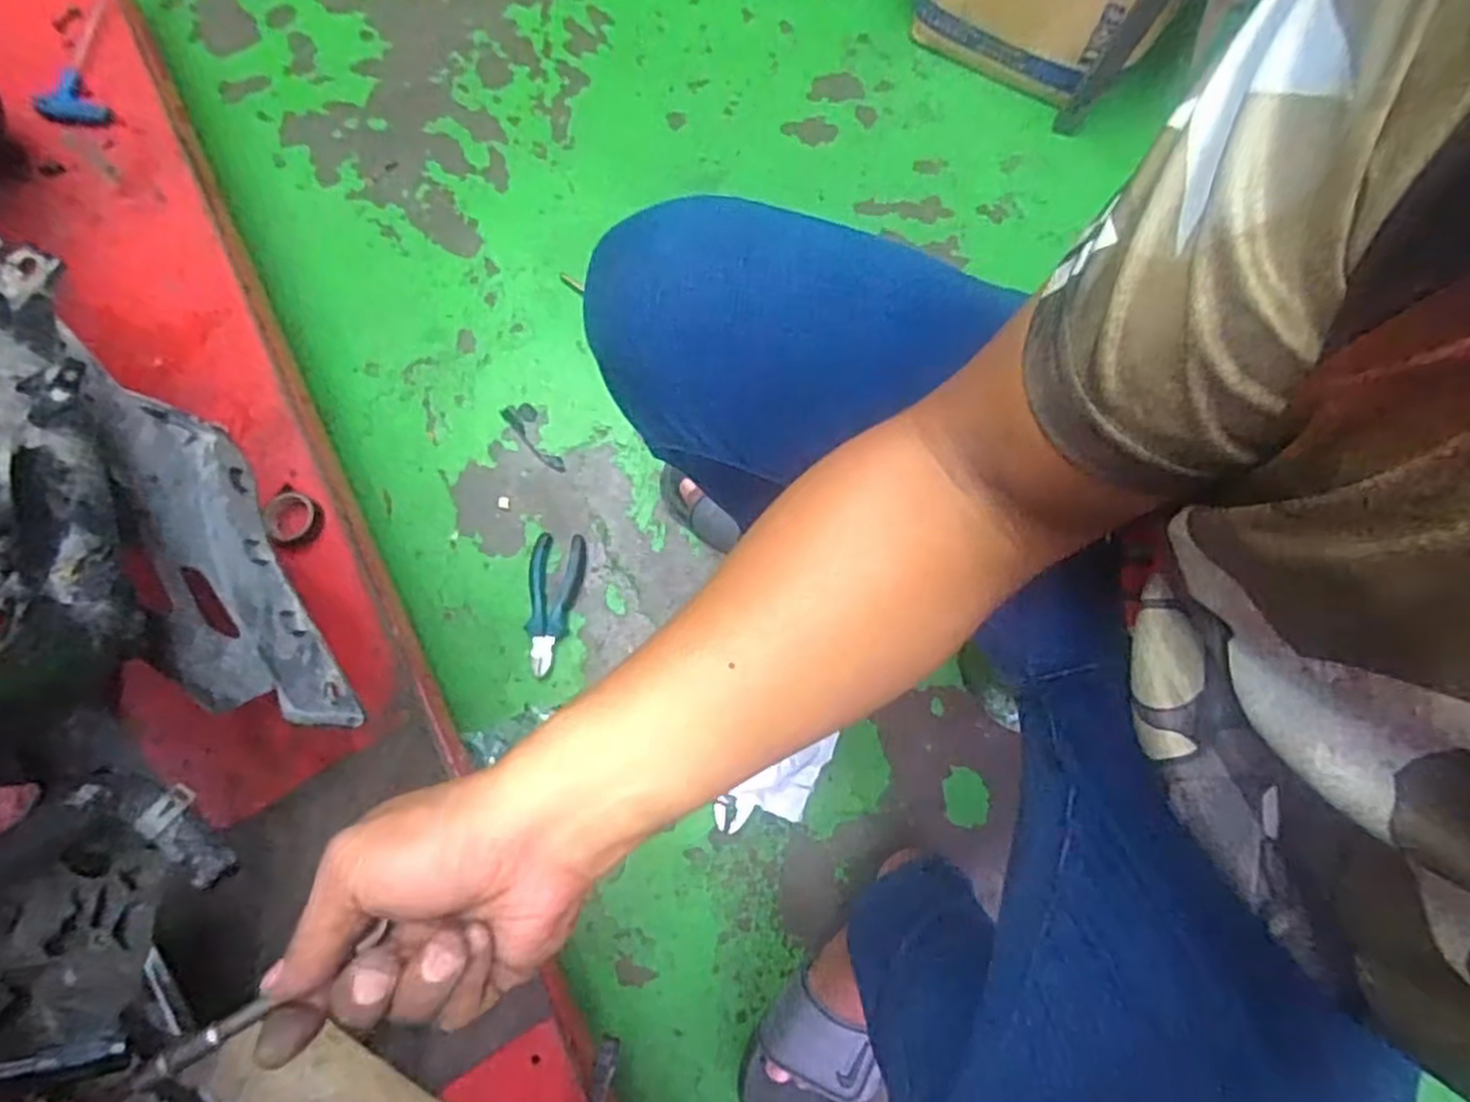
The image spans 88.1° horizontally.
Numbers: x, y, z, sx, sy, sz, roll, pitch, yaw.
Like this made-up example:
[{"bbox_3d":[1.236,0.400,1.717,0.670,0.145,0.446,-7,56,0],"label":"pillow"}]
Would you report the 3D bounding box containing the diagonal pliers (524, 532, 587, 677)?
[{"bbox_3d":[-0.197,0.055,0.821,0.058,0.024,0.152,3,76,2],"label":"diagonal pliers"}]

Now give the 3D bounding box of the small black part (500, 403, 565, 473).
[{"bbox_3d":[-0.229,-0.132,0.878,0.035,0.011,0.106,-37,78,-8],"label":"small black part"}]

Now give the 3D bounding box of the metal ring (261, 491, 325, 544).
[{"bbox_3d":[-0.402,-0.030,0.695,0.047,0.022,0.046,0,76,1],"label":"metal ring"}]

